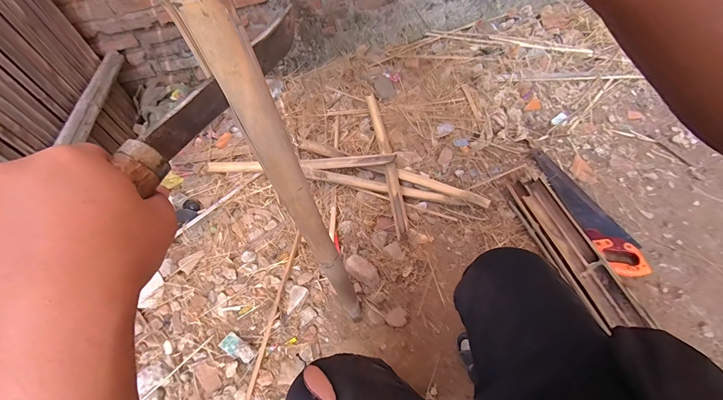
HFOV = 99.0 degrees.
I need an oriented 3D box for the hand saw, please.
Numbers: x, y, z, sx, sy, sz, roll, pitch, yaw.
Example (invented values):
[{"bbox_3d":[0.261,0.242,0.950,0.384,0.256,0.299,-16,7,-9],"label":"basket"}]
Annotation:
[{"bbox_3d":[0.717,0.011,1.003,0.144,0.025,0.502,-14,56,-6],"label":"hand saw"}]

